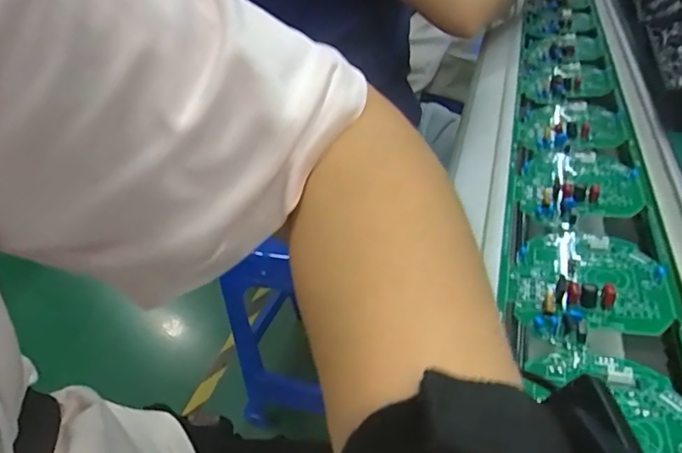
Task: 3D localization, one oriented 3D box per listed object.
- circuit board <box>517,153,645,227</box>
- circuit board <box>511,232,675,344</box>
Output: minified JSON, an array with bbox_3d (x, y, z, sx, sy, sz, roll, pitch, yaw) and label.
[{"bbox_3d":[0.179,-0.033,0.386,0.081,0.013,0.096,4,37,20],"label":"circuit board"},{"bbox_3d":[0.146,0.031,0.303,0.081,0.014,0.092,0,36,16],"label":"circuit board"}]

